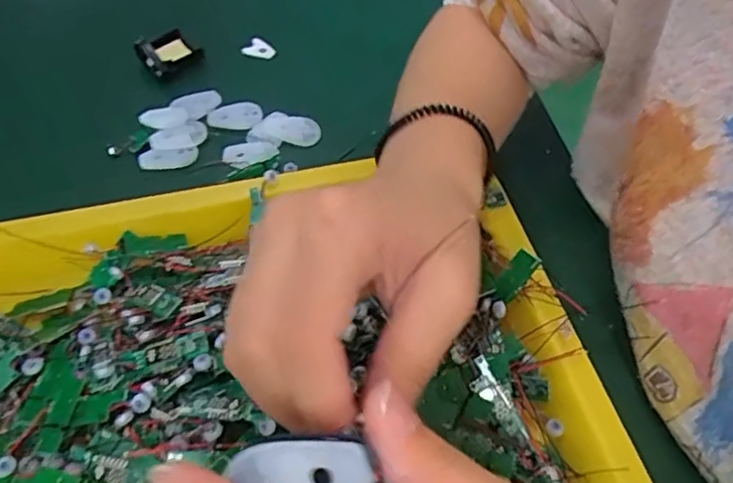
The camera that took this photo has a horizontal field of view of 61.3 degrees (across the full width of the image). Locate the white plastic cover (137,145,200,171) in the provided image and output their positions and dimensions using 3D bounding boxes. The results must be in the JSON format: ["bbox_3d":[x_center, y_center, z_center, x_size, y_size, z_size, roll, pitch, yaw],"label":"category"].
[{"bbox_3d":[-0.127,-0.053,0.395,0.036,0.006,0.015,-7,54,-7],"label":"white plastic cover"}]

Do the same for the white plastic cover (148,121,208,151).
[{"bbox_3d":[-0.121,-0.068,0.399,0.036,0.008,0.017,-18,56,-14],"label":"white plastic cover"}]

